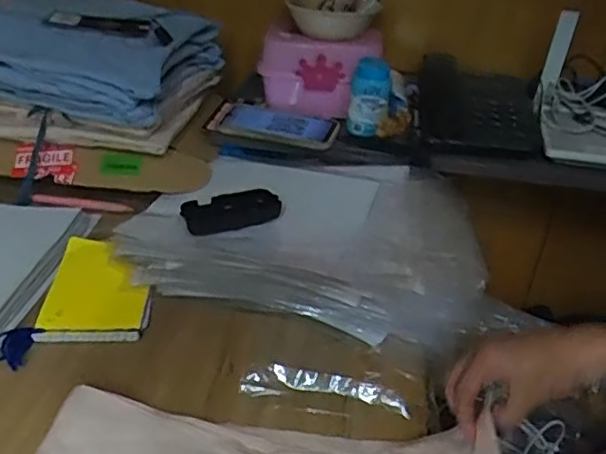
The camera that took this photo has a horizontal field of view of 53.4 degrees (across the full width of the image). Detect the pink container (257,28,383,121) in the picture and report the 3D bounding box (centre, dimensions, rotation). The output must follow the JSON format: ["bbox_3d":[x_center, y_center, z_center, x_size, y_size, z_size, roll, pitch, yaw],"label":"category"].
[{"bbox_3d":[0.024,-0.216,0.843,0.162,0.105,0.077,11,35,10],"label":"pink container"}]

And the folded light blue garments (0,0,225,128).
[{"bbox_3d":[-0.270,-0.229,0.766,0.270,0.105,0.209,9,34,9],"label":"folded light blue garments"}]

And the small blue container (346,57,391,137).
[{"bbox_3d":[0.088,-0.172,0.799,0.053,0.107,0.049,6,34,4],"label":"small blue container"}]

